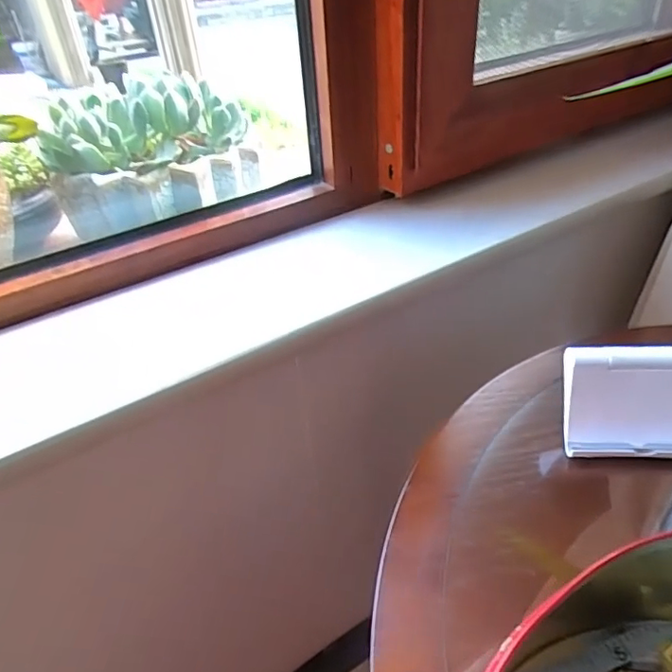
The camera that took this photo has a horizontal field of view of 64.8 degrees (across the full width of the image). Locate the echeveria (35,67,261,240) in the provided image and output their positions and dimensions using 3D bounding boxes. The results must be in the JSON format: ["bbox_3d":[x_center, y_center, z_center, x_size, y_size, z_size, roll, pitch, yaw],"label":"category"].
[{"bbox_3d":[-0.189,-0.178,0.530,0.206,0.123,0.086,-8,37,-4],"label":"echeveria"}]

